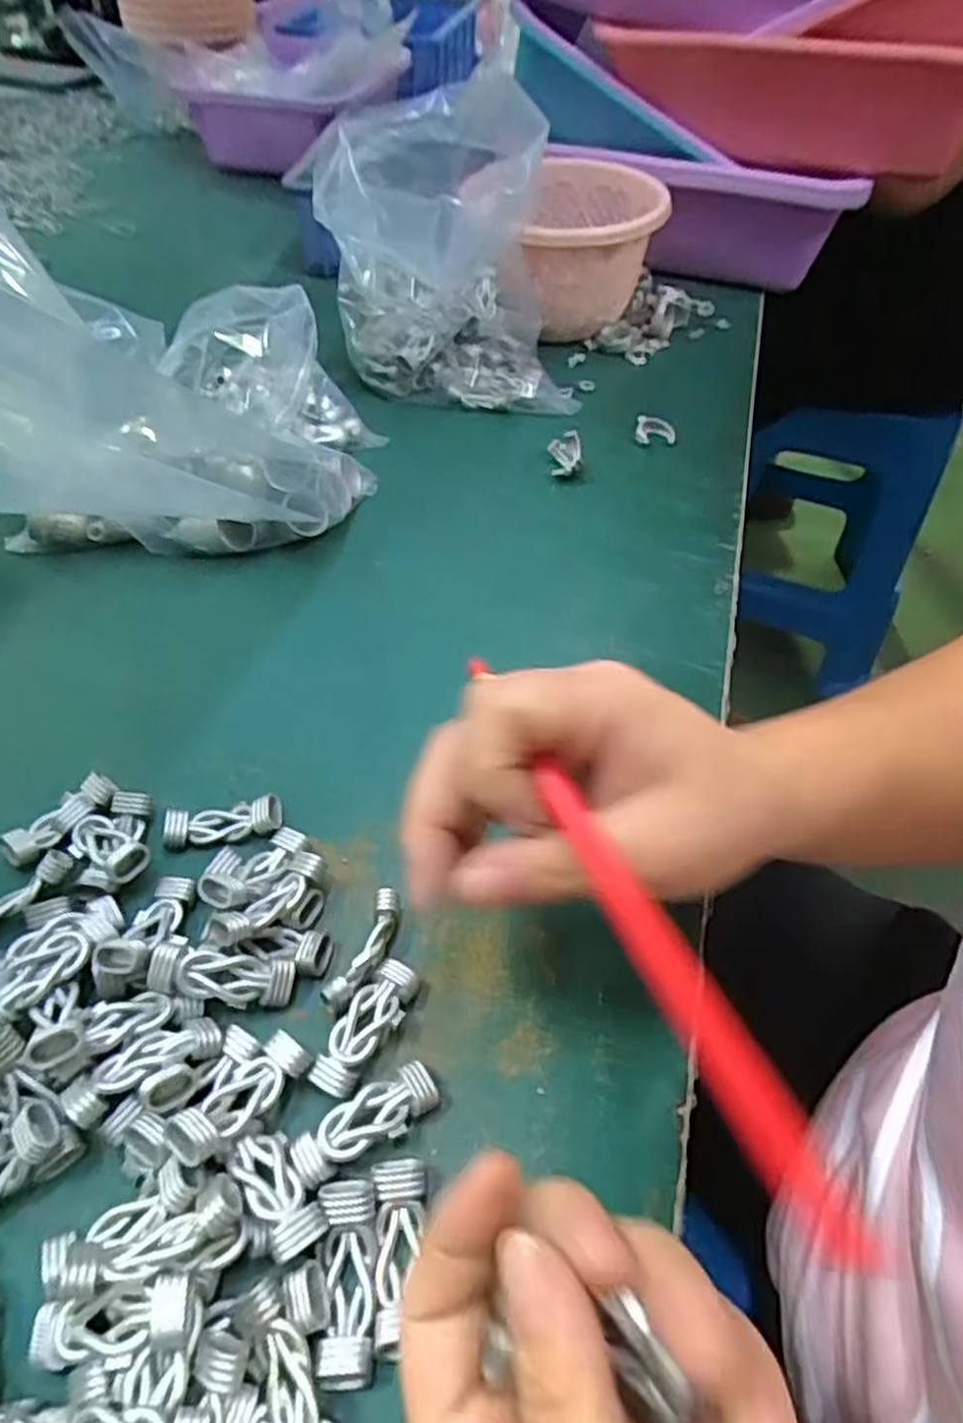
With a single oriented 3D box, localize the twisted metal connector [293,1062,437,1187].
[{"bbox_3d":[-0.035,0.127,0.240,0.045,0.010,0.017,-23,54,-21],"label":"twisted metal connector"}]

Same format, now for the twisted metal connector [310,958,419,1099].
[{"bbox_3d":[-0.038,0.105,0.260,0.017,0.011,0.046,27,53,19],"label":"twisted metal connector"}]

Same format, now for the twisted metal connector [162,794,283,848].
[{"bbox_3d":[-0.102,0.044,0.311,0.045,0.011,0.015,-5,50,-7],"label":"twisted metal connector"}]

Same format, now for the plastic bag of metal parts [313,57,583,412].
[{"bbox_3d":[-0.023,-0.287,0.493,0.149,0.153,0.119,-5,50,-6],"label":"plastic bag of metal parts"}]

